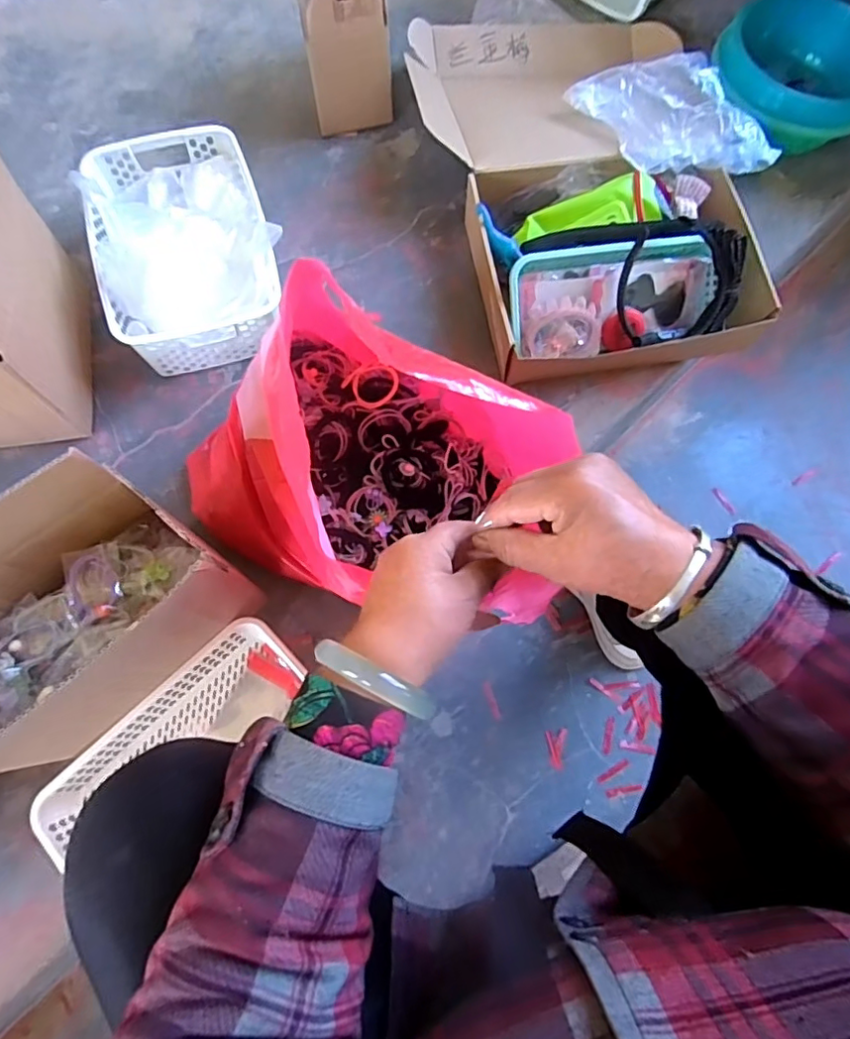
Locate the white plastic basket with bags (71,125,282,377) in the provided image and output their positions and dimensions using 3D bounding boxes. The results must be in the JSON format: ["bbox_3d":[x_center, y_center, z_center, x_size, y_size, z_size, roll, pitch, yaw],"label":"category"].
[{"bbox_3d":[-0.292,-0.340,0.695,0.201,0.095,0.299,-19,73,-7],"label":"white plastic basket with bags"}]

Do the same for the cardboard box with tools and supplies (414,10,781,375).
[{"bbox_3d":[0.217,-0.497,0.763,0.401,0.107,0.653,-9,72,-4],"label":"cardboard box with tools and supplies"}]

